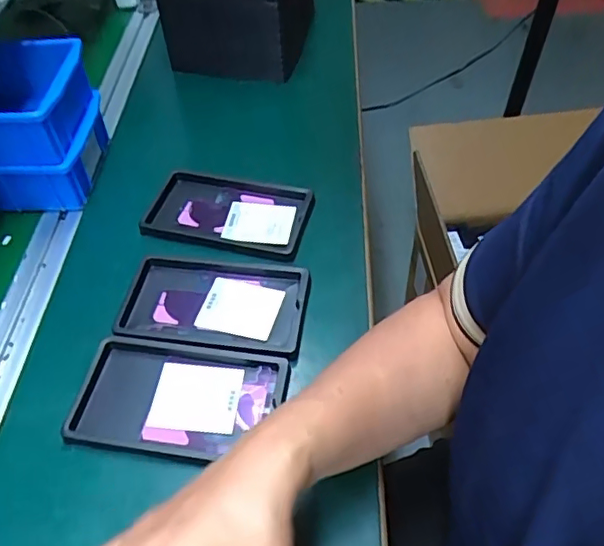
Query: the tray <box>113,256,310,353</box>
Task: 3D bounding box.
[{"bbox_3d":[-0.082,0.028,0.510,0.166,0.017,0.093,4,51,7],"label":"tray"}]

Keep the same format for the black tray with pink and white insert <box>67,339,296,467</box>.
[{"bbox_3d":[-0.098,0.102,0.450,0.160,0.018,0.092,5,51,8],"label":"black tray with pink and white insert"}]

